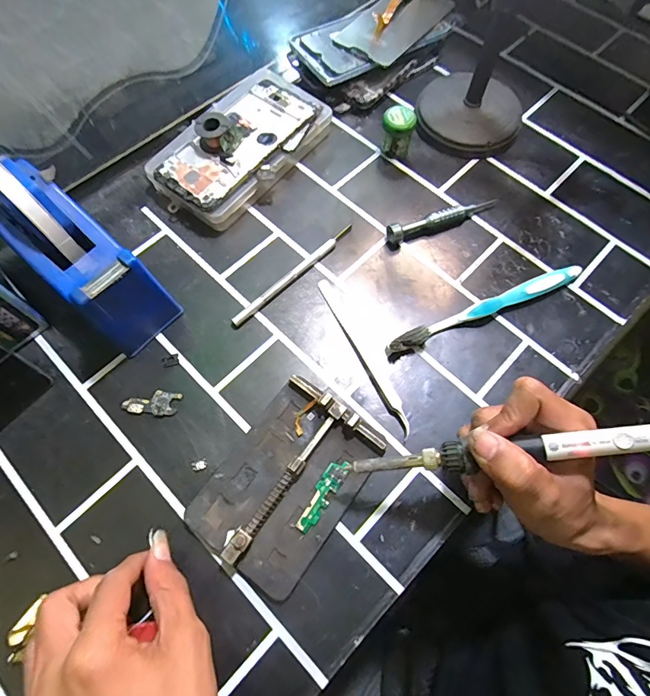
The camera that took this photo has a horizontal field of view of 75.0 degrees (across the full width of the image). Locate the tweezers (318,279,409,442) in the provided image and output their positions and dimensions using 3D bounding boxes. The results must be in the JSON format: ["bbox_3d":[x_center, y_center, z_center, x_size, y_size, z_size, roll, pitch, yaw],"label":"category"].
[{"bbox_3d":[0.031,0.003,0.341,0.014,0.006,0.145,-25,70,-11],"label":"tweezers"}]

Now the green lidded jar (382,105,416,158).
[{"bbox_3d":[0.069,-0.206,0.413,0.029,0.045,0.026,11,67,4],"label":"green lidded jar"}]

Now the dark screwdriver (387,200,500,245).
[{"bbox_3d":[0.112,-0.120,0.390,0.115,0.018,0.017,-22,69,-10],"label":"dark screwdriver"}]

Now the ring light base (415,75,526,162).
[{"bbox_3d":[0.147,-0.239,0.434,0.104,0.031,0.093,19,68,7],"label":"ring light base"}]

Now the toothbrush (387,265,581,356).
[{"bbox_3d":[0.136,-0.033,0.352,0.185,0.016,0.015,-22,69,-10],"label":"toothbrush"}]

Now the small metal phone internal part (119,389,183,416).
[{"bbox_3d":[-0.134,0.041,0.325,0.043,0.004,0.019,6,67,2],"label":"small metal phone internal part"}]

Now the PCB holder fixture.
[{"bbox_3d":[-0.026,0.091,0.293,0.088,0.017,0.126,35,72,11],"label":"PCB holder fixture"}]

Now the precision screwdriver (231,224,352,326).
[{"bbox_3d":[-0.026,-0.065,0.369,0.010,0.009,0.137,43,72,15],"label":"precision screwdriver"}]

